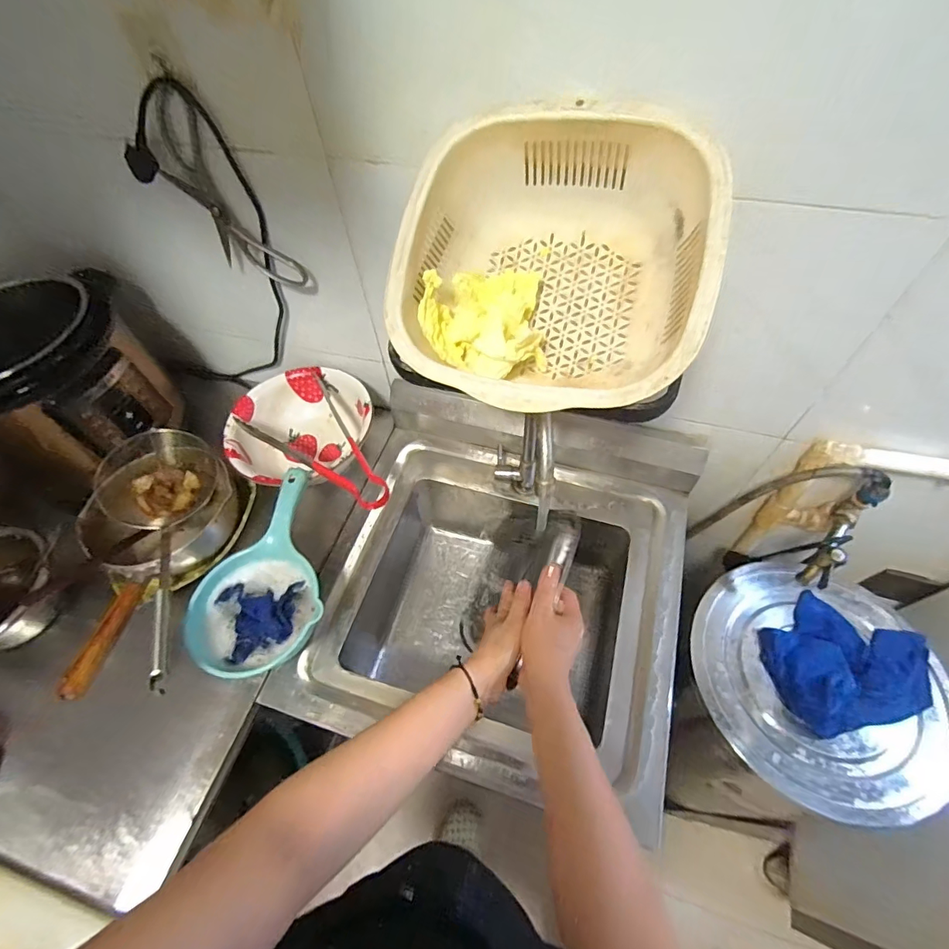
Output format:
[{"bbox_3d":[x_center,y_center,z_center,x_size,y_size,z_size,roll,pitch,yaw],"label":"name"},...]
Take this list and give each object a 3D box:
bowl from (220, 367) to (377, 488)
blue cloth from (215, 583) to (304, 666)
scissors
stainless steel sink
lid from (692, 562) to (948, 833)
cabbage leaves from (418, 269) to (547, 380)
[{"bbox_3d":[-0.276,-0.065,0.776,0.220,0.101,0.220,-2,57,2],"label":"bowl"},{"bbox_3d":[-0.276,0.185,0.592,0.102,0.014,0.095,-3,57,1],"label":"blue cloth"},{"bbox_3d":[-0.298,-0.334,0.571,0.144,0.215,0.020,12,58,11],"label":"scissors"},{"bbox_3d":[0.041,0.162,0.708,0.488,0.270,0.490,13,58,12],"label":"stainless steel sink"},{"bbox_3d":[0.464,0.275,0.629,0.316,0.031,0.306,-2,57,2],"label":"lid"},{"bbox_3d":[0.010,-0.147,0.449,0.115,0.070,0.121,2,57,4],"label":"cabbage leaves"}]

